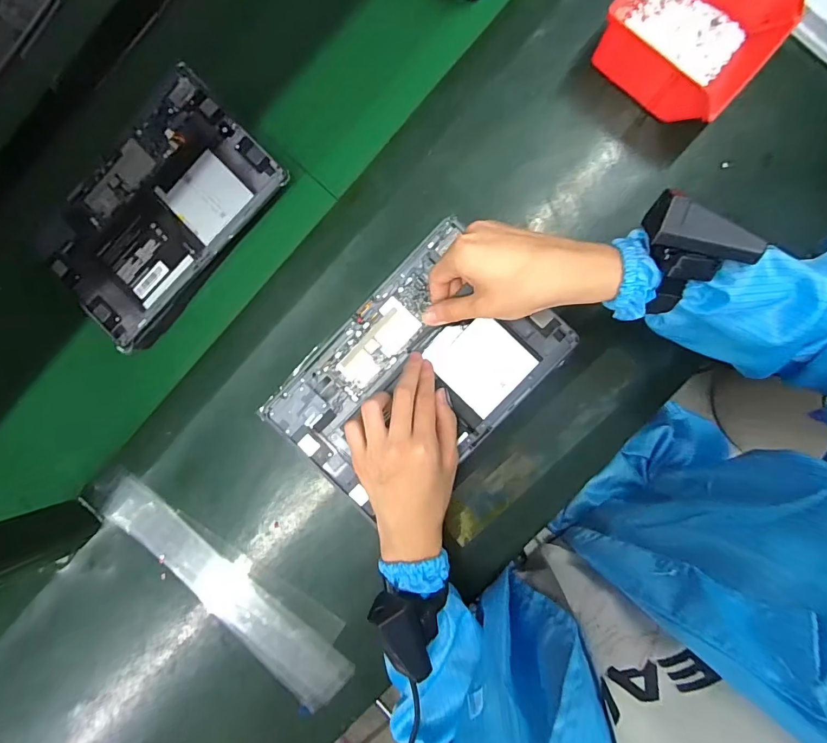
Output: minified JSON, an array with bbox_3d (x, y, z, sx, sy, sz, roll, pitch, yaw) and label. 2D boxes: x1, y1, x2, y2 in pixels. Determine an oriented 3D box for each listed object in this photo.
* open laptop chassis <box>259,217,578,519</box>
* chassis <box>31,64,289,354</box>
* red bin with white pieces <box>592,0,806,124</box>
[{"bbox_3d":[0.002,0.005,0.399,0.249,0.018,0.165,-45,84,3],"label":"open laptop chassis"},{"bbox_3d":[-0.269,-0.166,0.462,0.251,0.031,0.160,-44,86,-1],"label":"chassis"},{"bbox_3d":[0.254,-0.313,0.394,0.139,0.057,0.126,41,93,4],"label":"red bin with white pieces"}]

